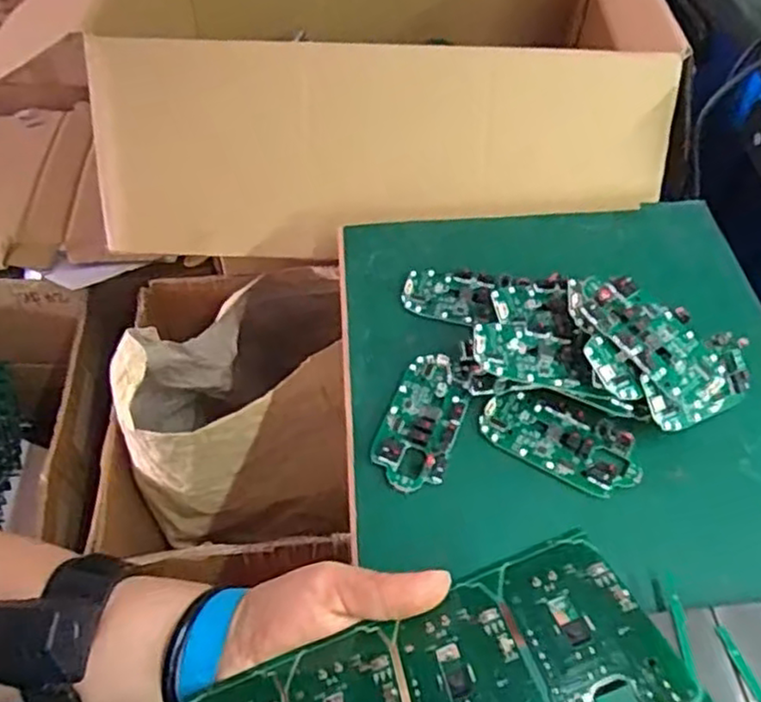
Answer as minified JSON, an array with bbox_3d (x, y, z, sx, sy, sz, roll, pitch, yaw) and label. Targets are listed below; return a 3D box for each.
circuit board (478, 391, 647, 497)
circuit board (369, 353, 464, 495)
[{"bbox_3d":[0.111,0.055,0.421,0.096,0.009,0.046,26,56,17],"label":"circuit board"},{"bbox_3d":[0.027,0.043,0.432,0.045,0.011,0.098,15,54,9],"label":"circuit board"}]

